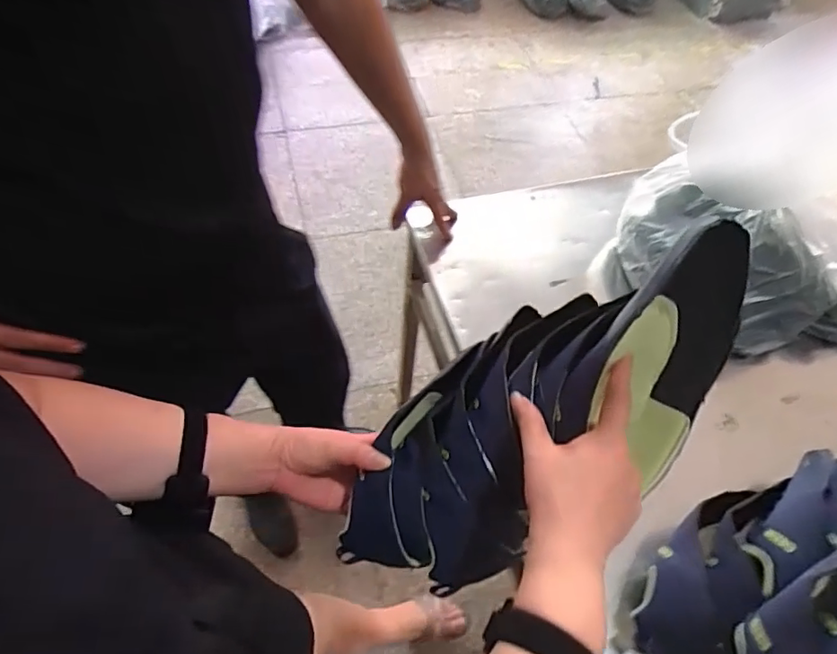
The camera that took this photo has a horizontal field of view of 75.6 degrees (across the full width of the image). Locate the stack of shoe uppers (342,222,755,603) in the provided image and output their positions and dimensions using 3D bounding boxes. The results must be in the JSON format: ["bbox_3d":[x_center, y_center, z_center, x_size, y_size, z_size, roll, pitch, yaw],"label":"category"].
[{"bbox_3d":[0.082,0.083,0.461,0.430,0.122,0.166,-36,60,14],"label":"stack of shoe uppers"}]

